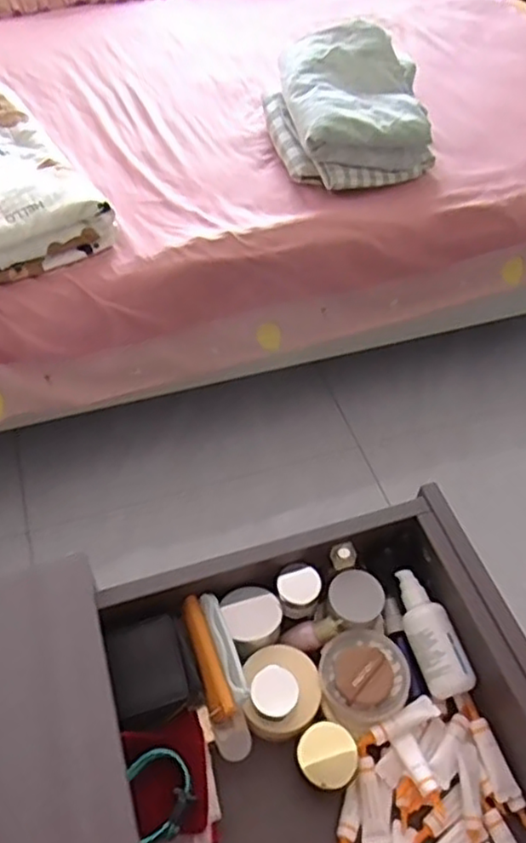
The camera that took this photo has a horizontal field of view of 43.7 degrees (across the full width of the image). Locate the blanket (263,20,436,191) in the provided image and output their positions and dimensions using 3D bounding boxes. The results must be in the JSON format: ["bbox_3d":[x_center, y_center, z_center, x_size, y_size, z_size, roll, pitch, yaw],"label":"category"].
[{"bbox_3d":[0.208,-0.747,1.550,0.347,0.179,0.428,-9,52,-8],"label":"blanket"}]

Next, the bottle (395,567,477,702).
[{"bbox_3d":[0.160,0.196,0.621,0.042,0.034,0.117,-13,53,-11],"label":"bottle"}]

